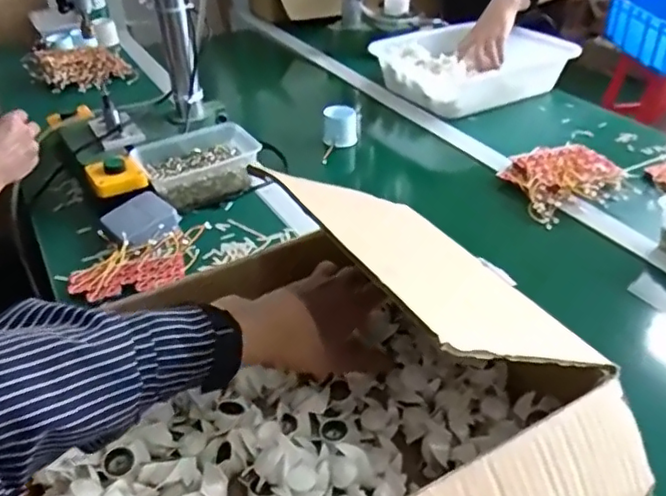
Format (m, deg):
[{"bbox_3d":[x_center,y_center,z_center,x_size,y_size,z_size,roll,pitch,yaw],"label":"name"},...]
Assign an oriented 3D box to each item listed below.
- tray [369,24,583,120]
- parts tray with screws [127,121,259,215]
[{"bbox_3d":[0.278,-0.387,1.249,0.359,0.067,0.298,-17,38,-21],"label":"tray"},{"bbox_3d":[-0.193,-0.121,0.893,0.167,0.062,0.121,-20,40,-25],"label":"parts tray with screws"}]

